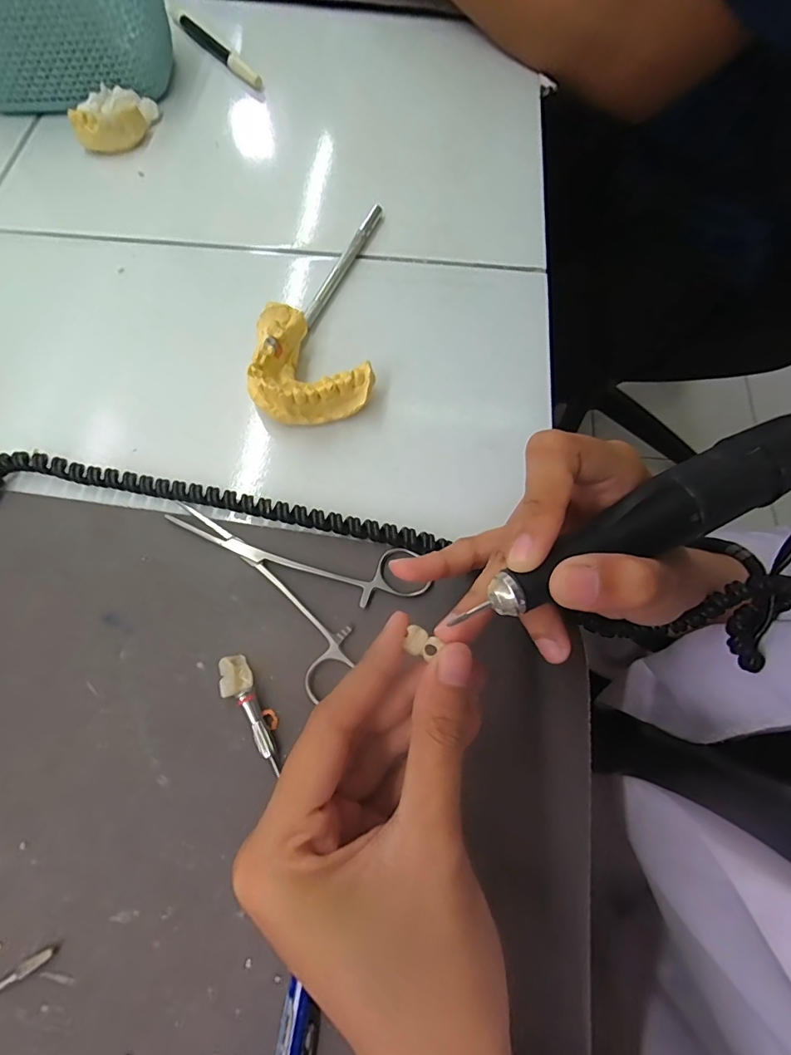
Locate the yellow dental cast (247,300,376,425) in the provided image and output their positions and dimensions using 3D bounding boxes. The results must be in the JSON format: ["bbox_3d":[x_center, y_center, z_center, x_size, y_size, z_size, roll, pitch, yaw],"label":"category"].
[{"bbox_3d":[-0.050,-0.093,0.267,0.064,0.031,0.068,-15,69,-6],"label":"yellow dental cast"}]

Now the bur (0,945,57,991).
[{"bbox_3d":[-0.149,0.169,0.171,0.048,0.004,0.005,-28,72,-13],"label":"bur"}]

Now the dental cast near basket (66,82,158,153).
[{"bbox_3d":[-0.210,-0.308,0.354,0.048,0.021,0.049,0,68,0],"label":"dental cast near basket"}]

